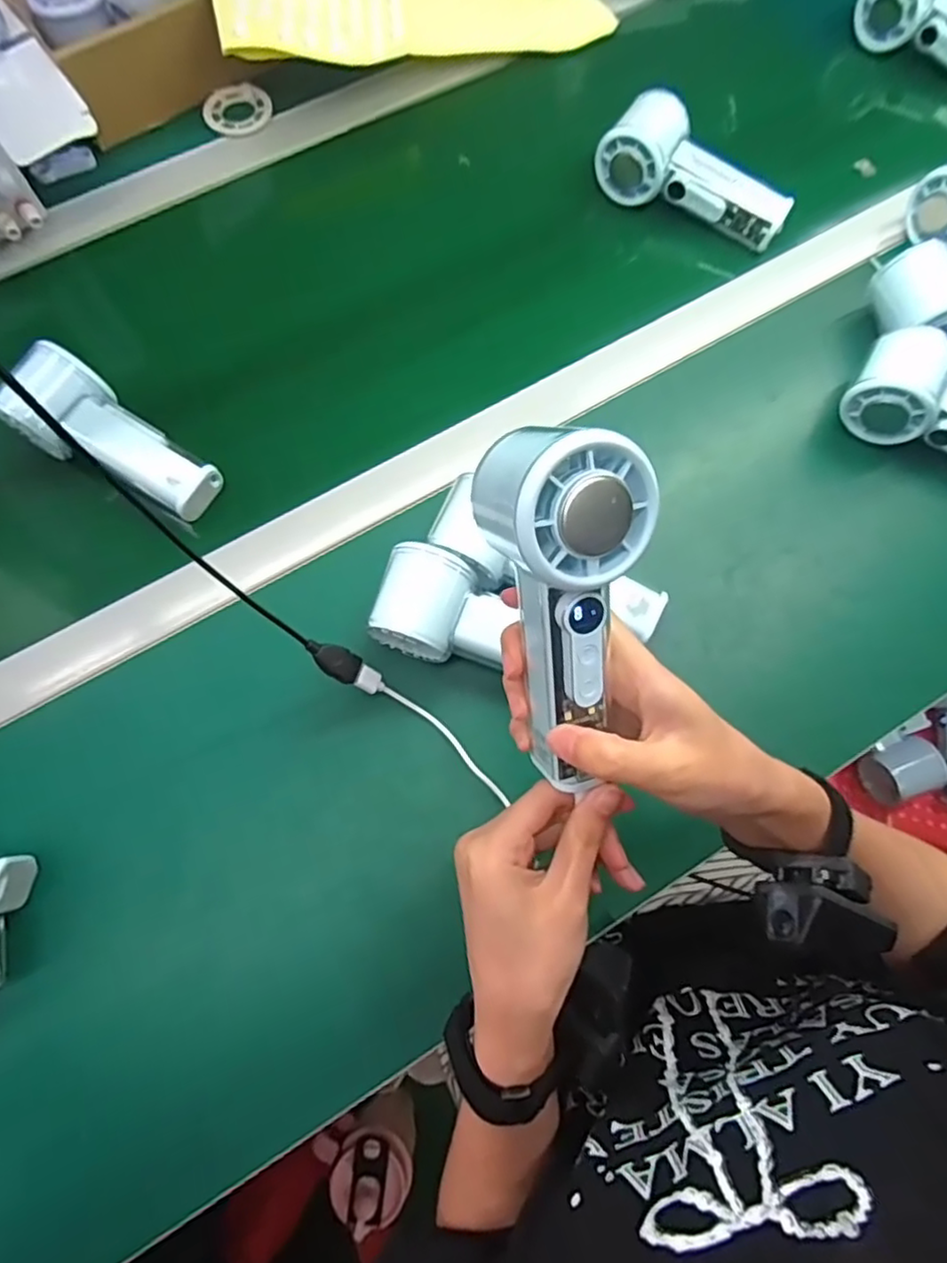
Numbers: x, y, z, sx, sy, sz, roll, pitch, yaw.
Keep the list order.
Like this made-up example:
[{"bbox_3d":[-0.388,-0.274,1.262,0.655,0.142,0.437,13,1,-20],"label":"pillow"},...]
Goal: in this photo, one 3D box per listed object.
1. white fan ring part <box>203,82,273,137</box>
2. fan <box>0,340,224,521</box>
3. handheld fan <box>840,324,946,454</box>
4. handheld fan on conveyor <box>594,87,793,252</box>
[{"bbox_3d":[-0.202,-0.448,0.560,0.056,0.008,0.048,-16,80,-4],"label":"white fan ring part"},{"bbox_3d":[-0.241,-0.131,0.436,0.137,0.043,0.060,30,76,8],"label":"fan"},{"bbox_3d":[0.334,-0.142,0.445,0.151,0.054,0.059,31,76,9],"label":"handheld fan"},{"bbox_3d":[0.179,-0.366,0.517,0.153,0.048,0.055,26,75,7],"label":"handheld fan on conveyor"}]

